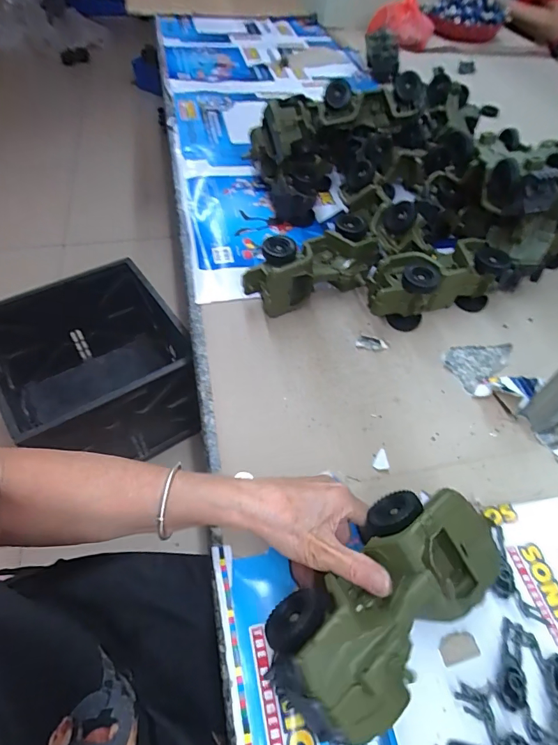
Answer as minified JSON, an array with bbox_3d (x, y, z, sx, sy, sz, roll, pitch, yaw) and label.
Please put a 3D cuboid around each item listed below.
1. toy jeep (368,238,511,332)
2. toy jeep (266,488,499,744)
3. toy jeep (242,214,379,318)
[{"bbox_3d":[0.203,-0.115,0.555,0.185,0.083,0.067,-18,56,-16],"label":"toy jeep"},{"bbox_3d":[0.077,0.160,0.298,0.179,0.060,0.093,-34,61,-25],"label":"toy jeep"},{"bbox_3d":[0.045,-0.135,0.555,0.184,0.081,0.078,-23,57,-19],"label":"toy jeep"}]

